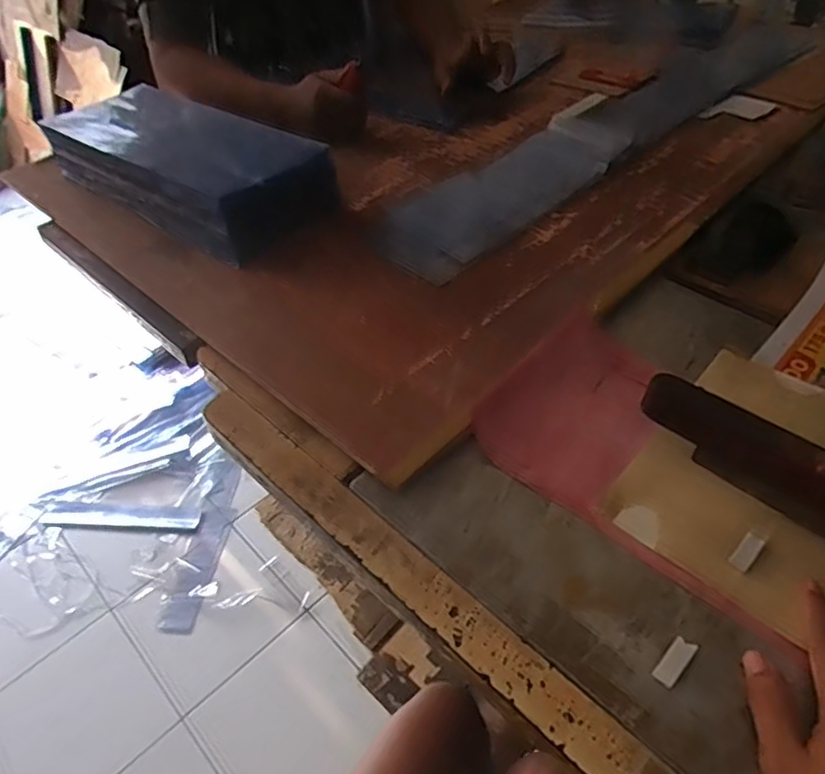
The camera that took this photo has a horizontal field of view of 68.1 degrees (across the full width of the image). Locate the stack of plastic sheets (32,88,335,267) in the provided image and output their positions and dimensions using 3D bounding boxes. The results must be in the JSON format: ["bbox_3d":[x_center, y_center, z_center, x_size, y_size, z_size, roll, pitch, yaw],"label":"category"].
[{"bbox_3d":[-0.286,-0.277,0.745,0.392,0.091,0.164,29,55,27],"label":"stack of plastic sheets"}]

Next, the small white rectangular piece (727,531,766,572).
[{"bbox_3d":[0.222,0.109,0.406,0.028,0.004,0.012,-37,55,-27],"label":"small white rectangular piece"}]

